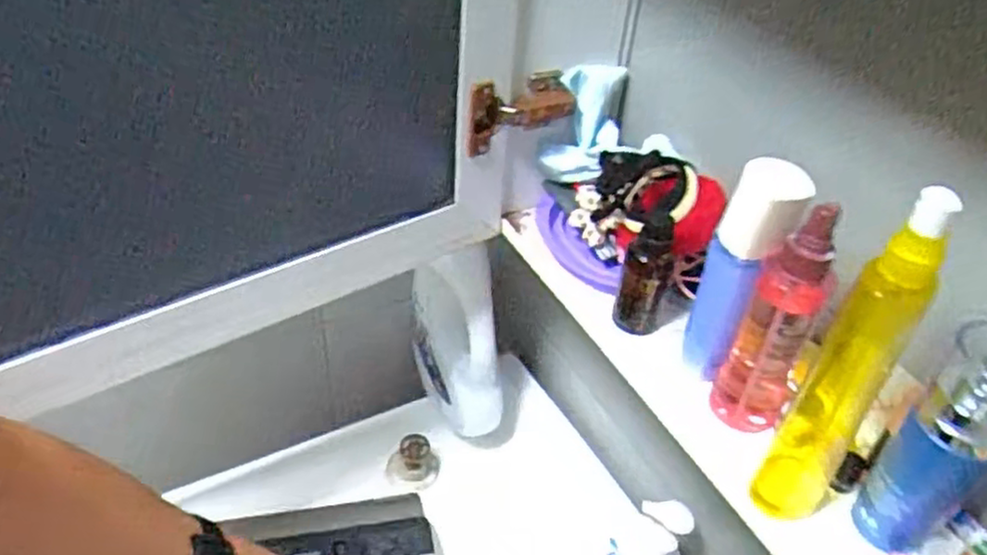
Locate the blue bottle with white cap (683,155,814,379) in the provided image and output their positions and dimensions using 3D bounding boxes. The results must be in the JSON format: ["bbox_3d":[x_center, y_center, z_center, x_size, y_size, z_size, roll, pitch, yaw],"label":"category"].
[{"bbox_3d":[0.157,0.002,0.472,0.046,0.166,0.037,16,42,14],"label":"blue bottle with white cap"}]

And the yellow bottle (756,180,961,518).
[{"bbox_3d":[0.190,0.047,0.389,0.041,0.210,0.058,27,46,24],"label":"yellow bottle"}]

